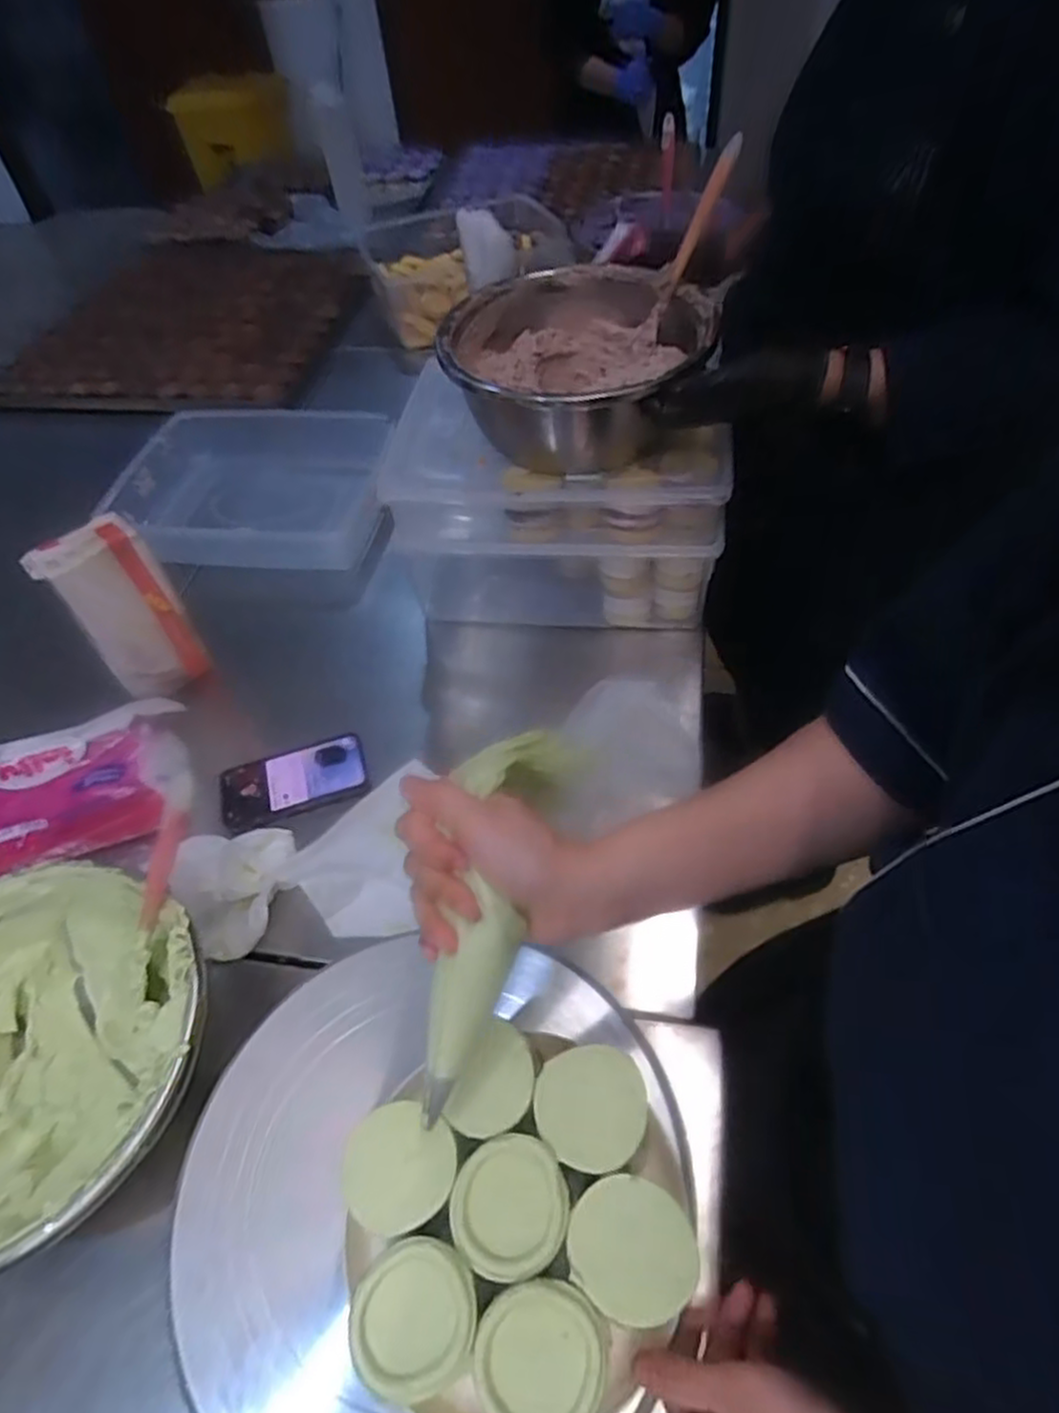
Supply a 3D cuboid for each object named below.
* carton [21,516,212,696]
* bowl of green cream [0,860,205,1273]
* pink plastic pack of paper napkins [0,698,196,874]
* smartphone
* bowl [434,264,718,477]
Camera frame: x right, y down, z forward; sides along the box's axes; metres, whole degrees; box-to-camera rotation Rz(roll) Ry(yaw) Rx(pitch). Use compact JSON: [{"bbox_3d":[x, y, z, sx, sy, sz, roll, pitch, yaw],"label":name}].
[{"bbox_3d":[-0.432,-0.100,0.781,0.062,0.185,0.104,32,60,26],"label":"carton"},{"bbox_3d":[-0.364,0.264,0.545,0.258,0.104,0.256,-2,51,2],"label":"bowl of green cream"},{"bbox_3d":[-0.455,0.067,0.720,0.211,0.093,0.128,-20,53,-12],"label":"pink plastic pack of paper napkins"},{"bbox_3d":[-0.243,0.079,0.752,0.146,0.016,0.077,-18,52,-11],"label":"smartphone"},{"bbox_3d":[0.045,-0.333,0.739,0.241,0.116,0.252,-2,51,3],"label":"bowl"}]

